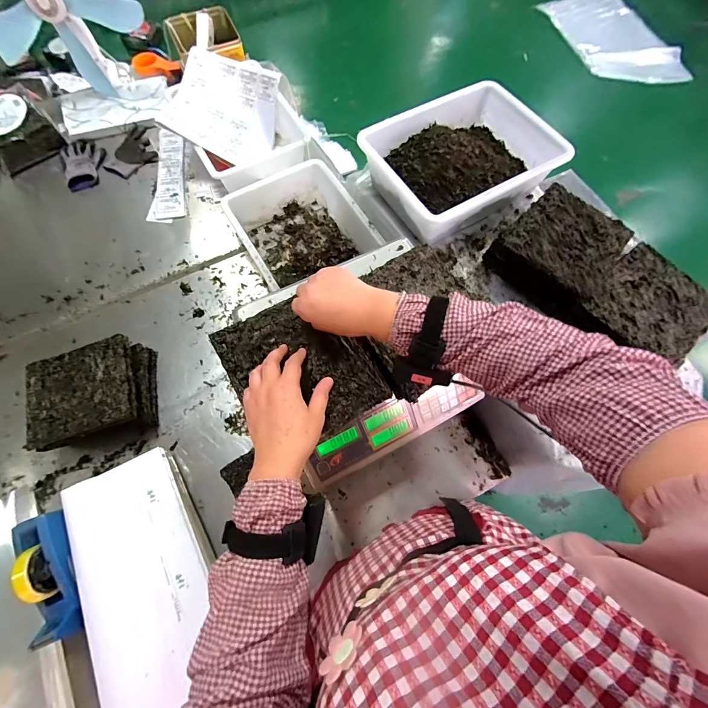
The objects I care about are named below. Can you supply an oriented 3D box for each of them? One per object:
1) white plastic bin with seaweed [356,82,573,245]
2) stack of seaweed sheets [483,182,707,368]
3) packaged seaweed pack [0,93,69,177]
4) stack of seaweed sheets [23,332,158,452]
[{"bbox_3d":[0.220,-0.418,0.741,0.348,0.098,0.290,-29,73,-11],"label":"white plastic bin with seaweed"},{"bbox_3d":[0.457,-0.142,0.653,0.194,0.089,0.365,-42,76,-14],"label":"stack of seaweed sheets"},{"bbox_3d":[-0.960,-0.630,0.981,0.186,0.089,0.182,-39,75,-14],"label":"packaged seaweed pack"},{"bbox_3d":[-0.543,0.083,0.719,0.218,0.103,0.186,-15,71,-6],"label":"stack of seaweed sheets"}]

